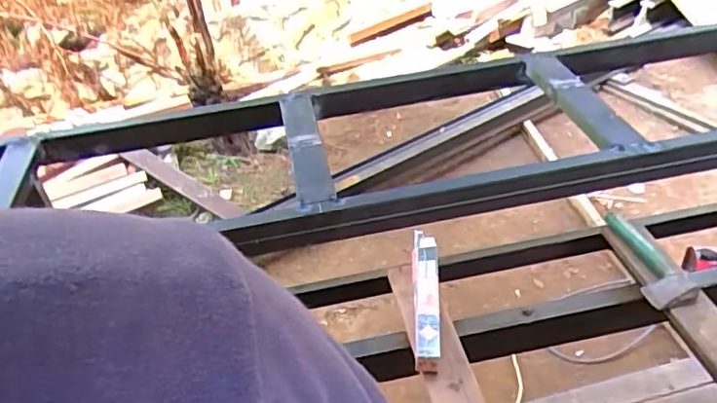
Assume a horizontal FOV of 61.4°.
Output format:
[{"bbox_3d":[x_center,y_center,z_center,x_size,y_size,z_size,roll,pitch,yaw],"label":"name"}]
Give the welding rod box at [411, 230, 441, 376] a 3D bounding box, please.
[{"bbox_3d":[0.130,0.178,1.217,0.064,0.041,0.387,-1,38,6],"label":"welding rod box"}]

